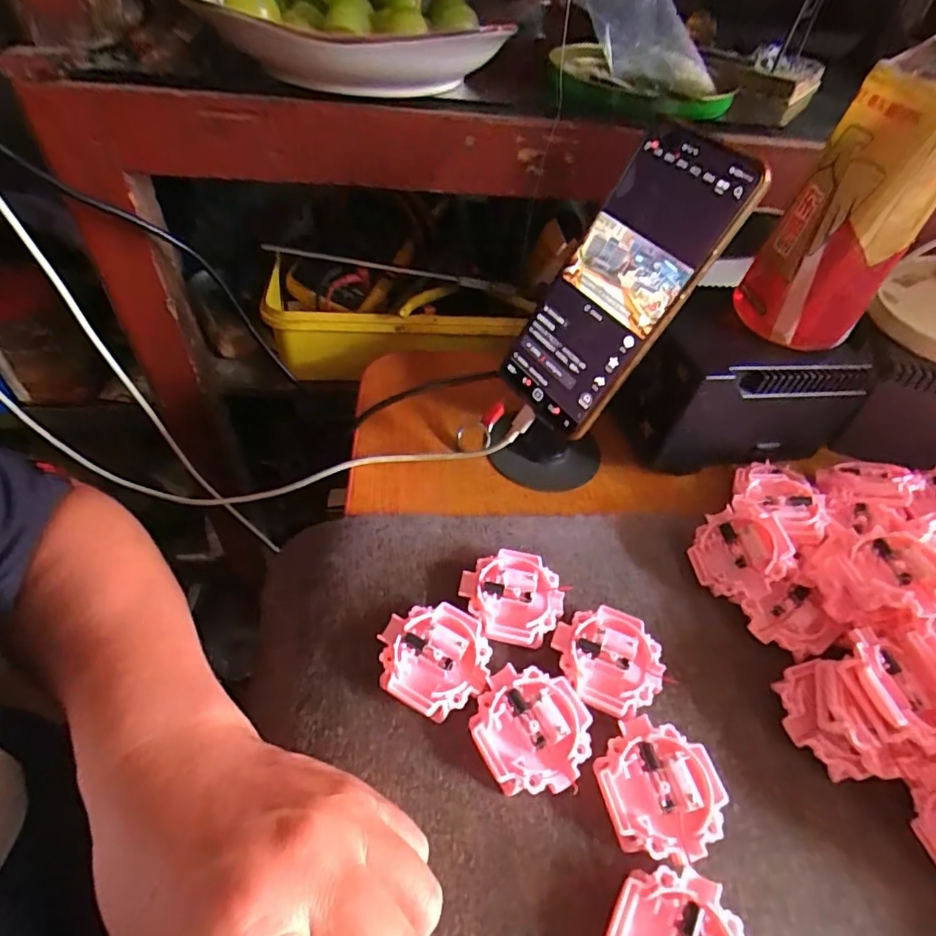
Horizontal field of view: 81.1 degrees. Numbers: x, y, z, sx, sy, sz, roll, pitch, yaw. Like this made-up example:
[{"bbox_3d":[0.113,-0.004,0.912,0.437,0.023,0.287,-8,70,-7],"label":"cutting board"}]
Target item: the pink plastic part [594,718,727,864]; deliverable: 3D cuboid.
[{"bbox_3d":[0.085,0.140,0.241,0.052,0.010,0.054,-7,50,-13],"label":"pink plastic part"}]

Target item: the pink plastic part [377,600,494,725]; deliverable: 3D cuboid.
[{"bbox_3d":[-0.017,0.093,0.272,0.054,0.012,0.051,4,48,-4],"label":"pink plastic part"}]

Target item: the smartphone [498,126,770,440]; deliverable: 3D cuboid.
[{"bbox_3d":[0.084,-0.100,0.312,0.015,0.164,0.077,4,39,-47],"label":"smartphone"}]

